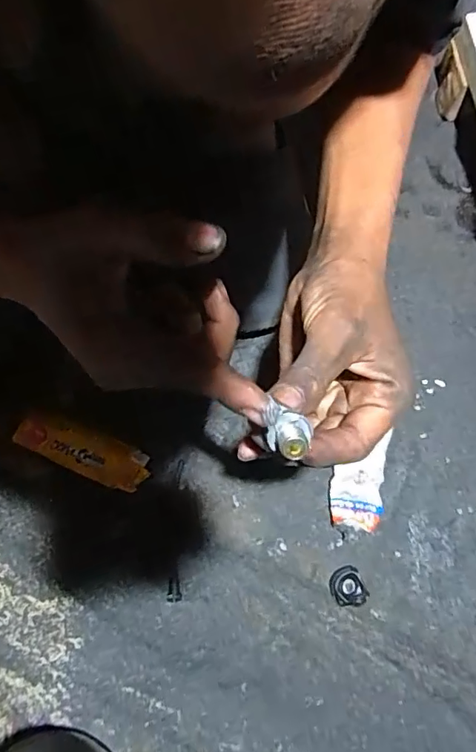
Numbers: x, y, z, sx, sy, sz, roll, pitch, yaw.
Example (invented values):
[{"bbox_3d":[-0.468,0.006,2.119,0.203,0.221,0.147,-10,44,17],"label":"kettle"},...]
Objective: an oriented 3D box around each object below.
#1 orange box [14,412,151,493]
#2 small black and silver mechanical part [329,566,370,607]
[{"bbox_3d":[-0.133,0.064,0.442,0.114,0.019,0.036,23,73,6],"label":"orange box"},{"bbox_3d":[0.090,0.173,0.420,0.026,0.004,0.030,-21,73,-8],"label":"small black and silver mechanical part"}]

